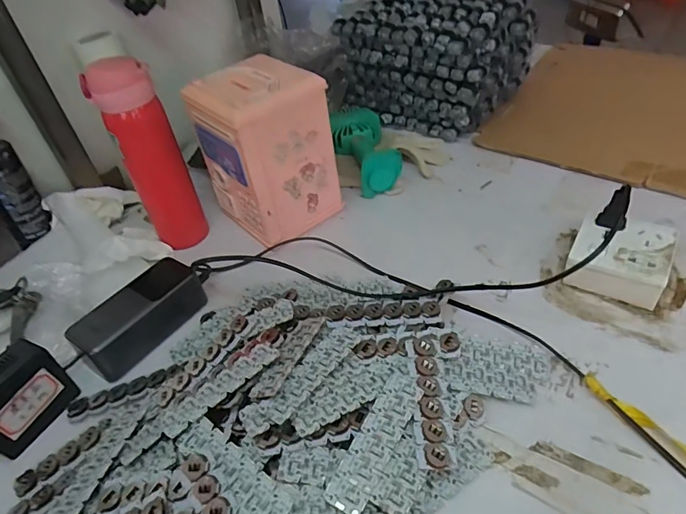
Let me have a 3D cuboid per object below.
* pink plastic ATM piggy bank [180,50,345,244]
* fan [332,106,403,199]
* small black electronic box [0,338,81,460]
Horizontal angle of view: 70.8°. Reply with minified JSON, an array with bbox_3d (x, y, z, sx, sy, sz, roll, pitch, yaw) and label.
[{"bbox_3d":[-0.091,-0.126,0.590,0.121,0.180,0.117,-32,46,-27],"label":"pink plastic ATM piggy bank"},{"bbox_3d":[0.027,-0.157,0.701,0.079,0.058,0.182,-9,40,-2],"label":"fan"},{"bbox_3d":[-0.288,0.121,0.425,0.034,0.067,0.078,18,49,26],"label":"small black electronic box"}]

